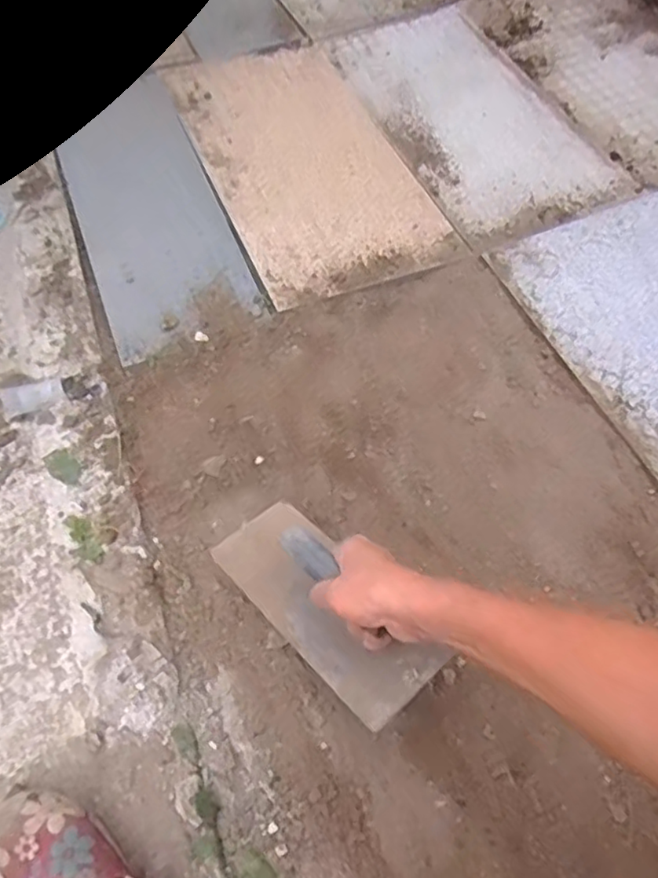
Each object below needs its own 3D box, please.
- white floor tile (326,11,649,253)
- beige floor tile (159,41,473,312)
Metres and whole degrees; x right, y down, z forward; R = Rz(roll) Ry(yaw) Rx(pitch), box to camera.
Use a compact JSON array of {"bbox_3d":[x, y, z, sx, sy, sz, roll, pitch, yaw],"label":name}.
[{"bbox_3d":[0.235,-0.566,1.069,0.306,0.014,0.583,-20,62,-12],"label":"white floor tile"},{"bbox_3d":[-0.047,-0.466,1.010,0.304,0.012,0.612,-20,62,-11],"label":"beige floor tile"}]

